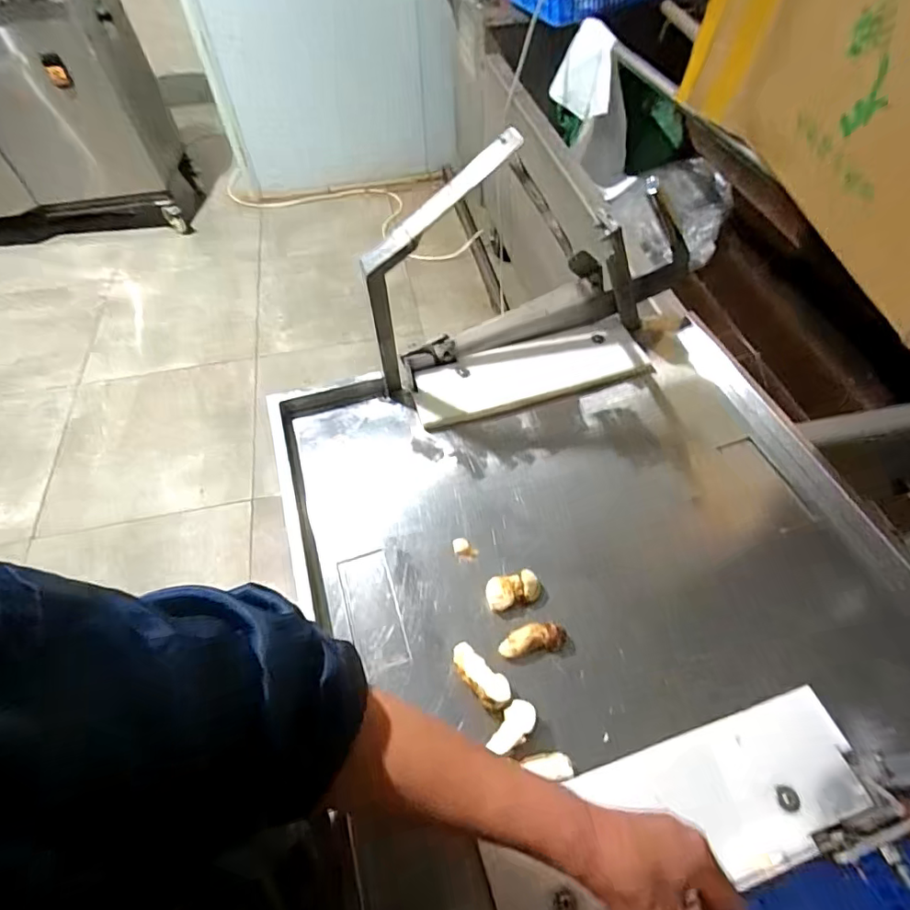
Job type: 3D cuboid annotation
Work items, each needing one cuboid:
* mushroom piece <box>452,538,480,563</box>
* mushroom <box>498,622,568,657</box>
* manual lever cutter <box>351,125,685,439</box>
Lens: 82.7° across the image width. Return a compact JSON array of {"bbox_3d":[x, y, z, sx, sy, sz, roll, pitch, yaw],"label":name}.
[{"bbox_3d":[0.011,0.102,0.563,0.024,0.004,0.029,-22,57,-14],"label":"mushroom piece"},{"bbox_3d":[0.075,0.178,0.498,0.064,0.017,0.025,-7,54,-4],"label":"mushroom"},{"bbox_3d":[0.111,-0.201,0.617,0.419,0.264,0.133,-14,55,-9],"label":"manual lever cutter"}]

